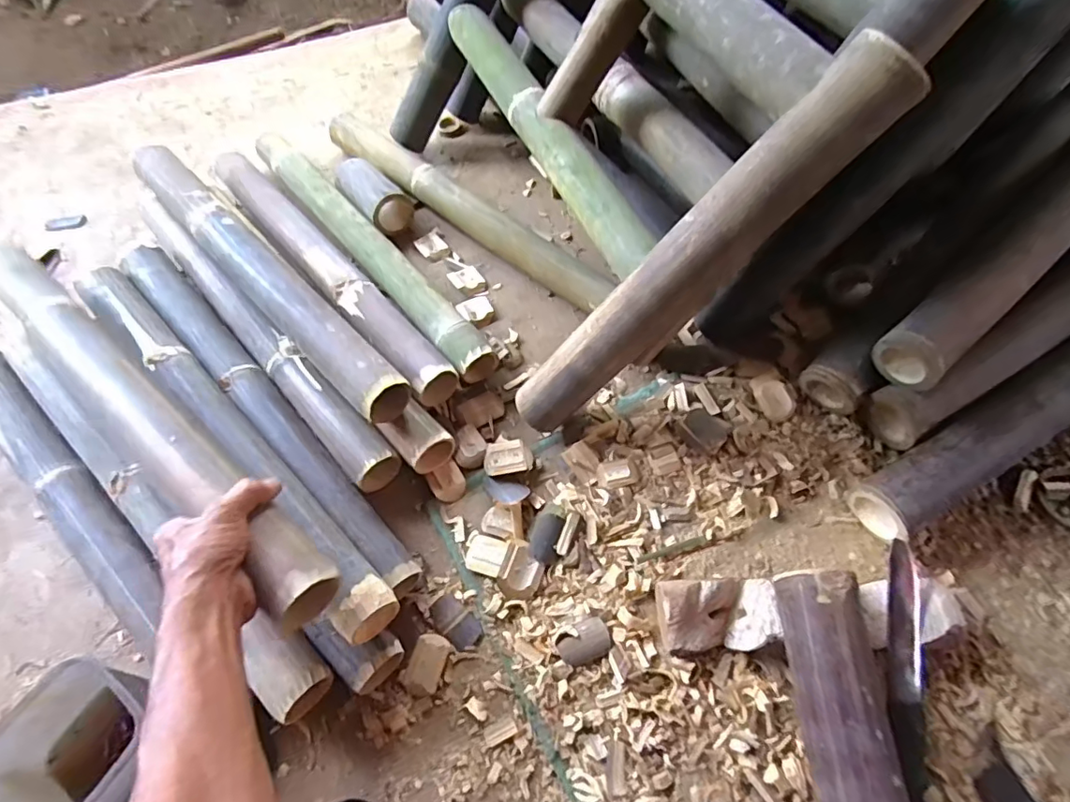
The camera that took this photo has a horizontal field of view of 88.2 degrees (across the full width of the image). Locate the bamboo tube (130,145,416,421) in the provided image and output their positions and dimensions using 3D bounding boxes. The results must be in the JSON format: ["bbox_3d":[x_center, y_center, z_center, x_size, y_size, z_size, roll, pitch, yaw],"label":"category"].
[{"bbox_3d":[-0.381,-0.183,0.773,0.081,0.069,0.618,-41,68,-20],"label":"bamboo tube"}]

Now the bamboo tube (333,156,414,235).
[{"bbox_3d":[-0.273,-0.346,0.931,0.086,0.069,0.148,-39,67,-19],"label":"bamboo tube"}]

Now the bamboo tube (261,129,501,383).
[{"bbox_3d":[-0.268,-0.253,0.880,0.072,0.066,0.633,-36,66,-18],"label":"bamboo tube"}]

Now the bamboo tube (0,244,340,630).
[{"bbox_3d":[-0.412,-0.004,0.554,0.617,0.046,0.061,35,66,21],"label":"bamboo tube"}]

